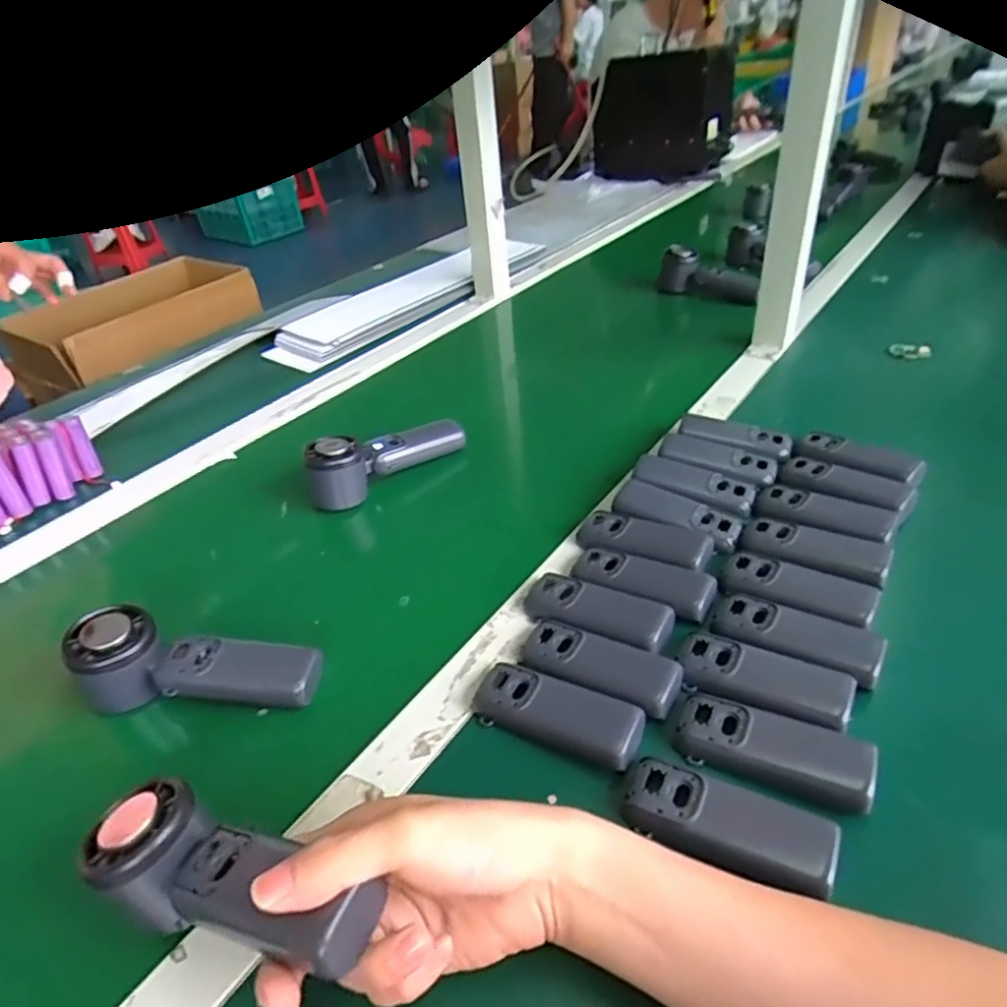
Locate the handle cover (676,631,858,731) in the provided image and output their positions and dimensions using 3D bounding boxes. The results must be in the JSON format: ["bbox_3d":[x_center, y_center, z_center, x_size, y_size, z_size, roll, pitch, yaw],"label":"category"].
[{"bbox_3d":[0.162,0.109,0.407,0.102,0.014,0.039,16,39,27],"label":"handle cover"}]

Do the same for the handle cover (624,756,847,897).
[{"bbox_3d":[0.116,0.167,0.342,0.106,0.015,0.035,14,38,25],"label":"handle cover"}]

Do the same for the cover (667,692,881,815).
[{"bbox_3d":[0.153,0.140,0.375,0.106,0.019,0.043,13,38,24],"label":"cover"}]

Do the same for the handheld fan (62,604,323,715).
[{"bbox_3d":[-0.208,0.104,0.440,0.158,0.052,0.046,-2,34,4],"label":"handheld fan"}]

